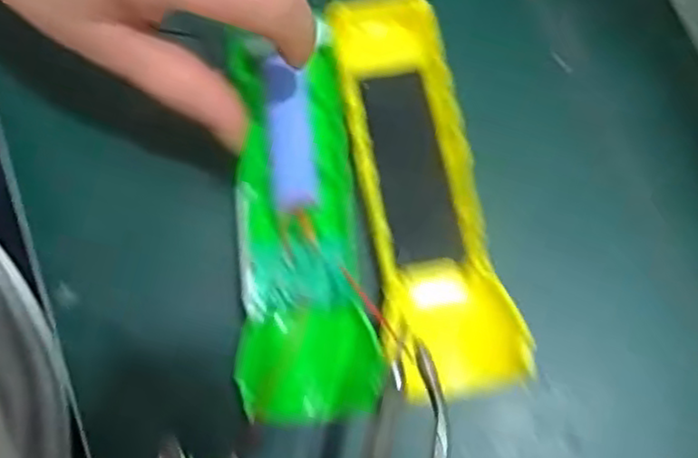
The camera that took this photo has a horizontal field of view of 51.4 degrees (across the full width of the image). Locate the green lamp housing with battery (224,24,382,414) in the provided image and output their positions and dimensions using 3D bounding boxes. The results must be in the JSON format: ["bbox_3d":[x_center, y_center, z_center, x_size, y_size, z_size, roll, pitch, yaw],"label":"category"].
[{"bbox_3d":[-0.020,-0.002,0.286,0.050,0.029,0.151,-5,83,-3],"label":"green lamp housing with battery"}]

